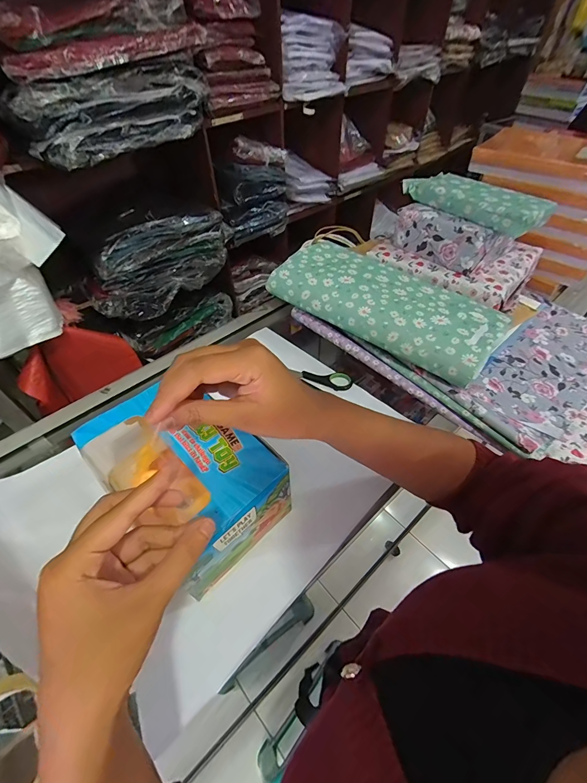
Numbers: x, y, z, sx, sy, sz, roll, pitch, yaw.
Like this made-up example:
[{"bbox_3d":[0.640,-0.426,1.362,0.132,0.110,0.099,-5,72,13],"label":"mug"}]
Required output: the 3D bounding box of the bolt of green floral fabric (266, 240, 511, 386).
[{"bbox_3d":[0.127,-0.133,0.500,0.327,0.040,0.141,33,57,24],"label":"bolt of green floral fabric"}]

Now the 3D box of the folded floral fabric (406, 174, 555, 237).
[{"bbox_3d":[0.267,-0.285,0.500,0.083,0.032,0.196,-30,57,-23],"label":"folded floral fabric"}]

